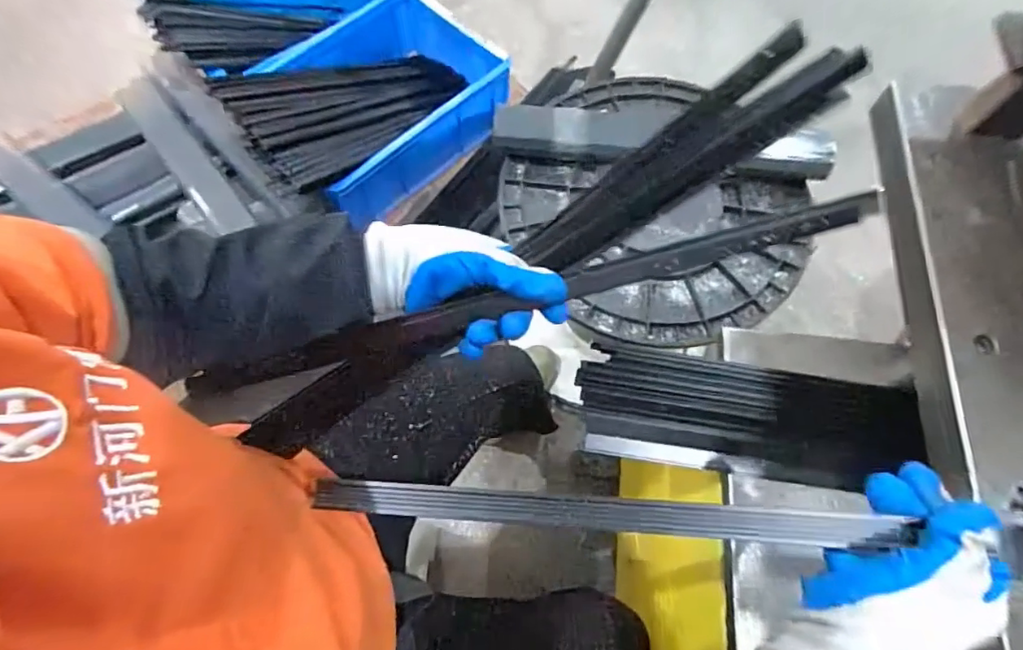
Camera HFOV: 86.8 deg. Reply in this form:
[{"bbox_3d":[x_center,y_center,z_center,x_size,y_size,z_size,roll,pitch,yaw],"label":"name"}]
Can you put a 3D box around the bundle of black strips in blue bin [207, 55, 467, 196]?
[{"bbox_3d":[-0.311,-0.458,1.127,0.492,0.148,0.269,-28,71,-11],"label":"bundle of black strips in blue bin"}]

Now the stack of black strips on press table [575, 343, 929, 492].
[{"bbox_3d":[0.200,0.081,0.474,0.274,0.018,0.089,8,82,10],"label":"stack of black strips on press table"}]

